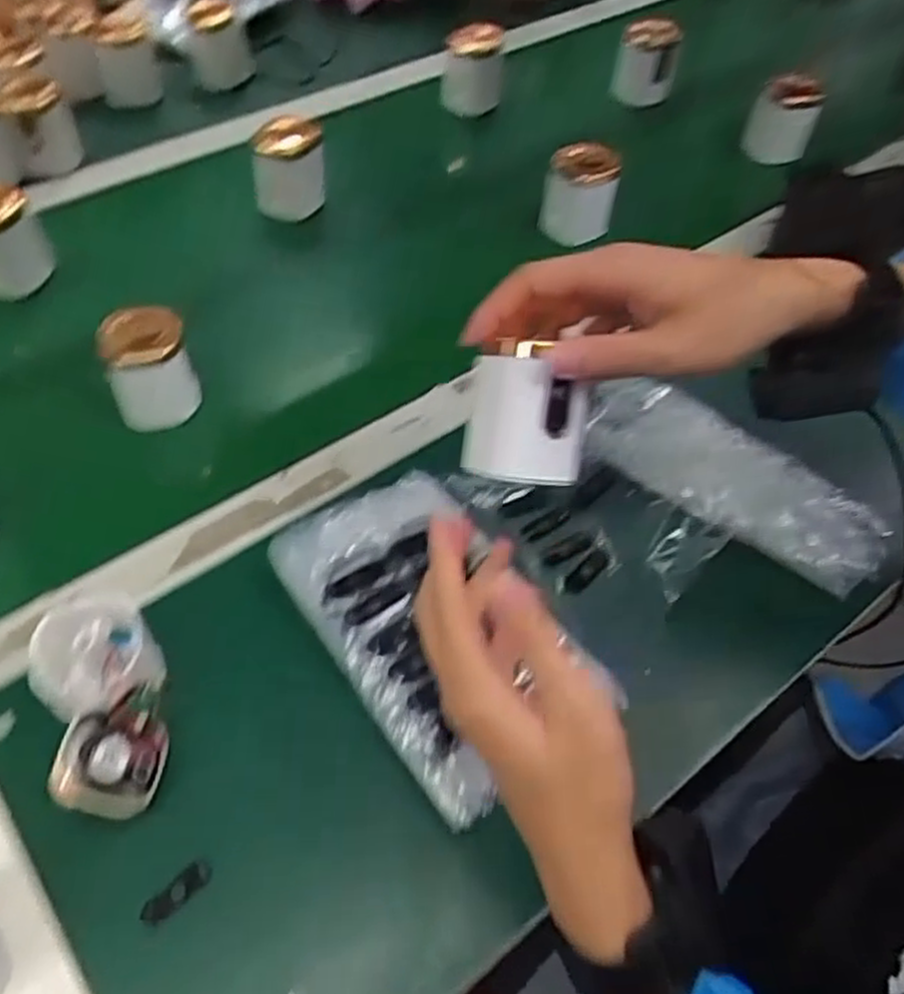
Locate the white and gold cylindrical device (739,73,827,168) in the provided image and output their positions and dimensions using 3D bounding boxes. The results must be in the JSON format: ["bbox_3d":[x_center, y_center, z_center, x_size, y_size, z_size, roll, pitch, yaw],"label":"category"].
[{"bbox_3d":[0.353,-0.402,0.853,0.066,0.074,0.063,2,54,-2],"label":"white and gold cylindrical device"}]

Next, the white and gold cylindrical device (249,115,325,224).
[{"bbox_3d":[-0.157,-0.320,0.770,0.063,0.070,0.057,-1,54,-5],"label":"white and gold cylindrical device"}]

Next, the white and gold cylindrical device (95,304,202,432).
[{"bbox_3d":[-0.228,-0.099,0.601,0.060,0.066,0.065,2,54,-2],"label":"white and gold cylindrical device"}]

